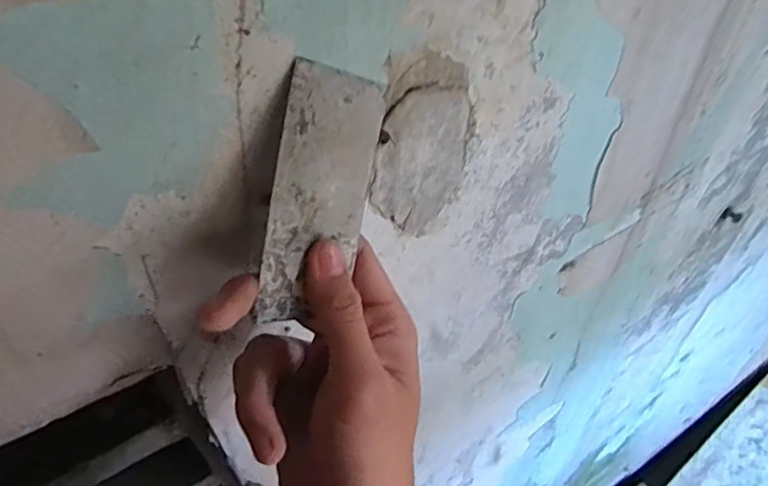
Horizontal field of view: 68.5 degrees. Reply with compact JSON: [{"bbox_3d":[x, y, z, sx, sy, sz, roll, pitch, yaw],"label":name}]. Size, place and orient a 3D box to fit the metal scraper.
[{"bbox_3d":[-0.024,-0.021,0.234,0.048,0.097,0.004,2,13,-45],"label":"metal scraper"}]

